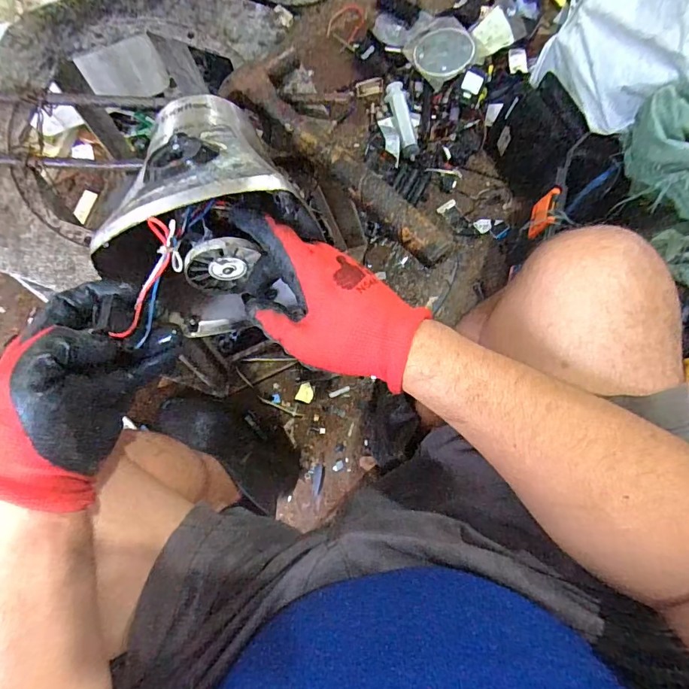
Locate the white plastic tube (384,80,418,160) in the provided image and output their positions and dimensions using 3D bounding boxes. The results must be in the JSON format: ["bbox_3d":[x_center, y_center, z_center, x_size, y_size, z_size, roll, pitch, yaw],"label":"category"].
[{"bbox_3d":[0.112,-0.434,0.845,0.035,0.034,0.149,-15,82,-3],"label":"white plastic tube"}]

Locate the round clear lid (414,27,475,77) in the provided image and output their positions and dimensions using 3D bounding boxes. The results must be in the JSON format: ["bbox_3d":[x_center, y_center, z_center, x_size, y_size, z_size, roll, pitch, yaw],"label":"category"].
[{"bbox_3d":[0.193,-0.566,0.845,0.111,0.004,0.096,8,88,18],"label":"round clear lid"}]

